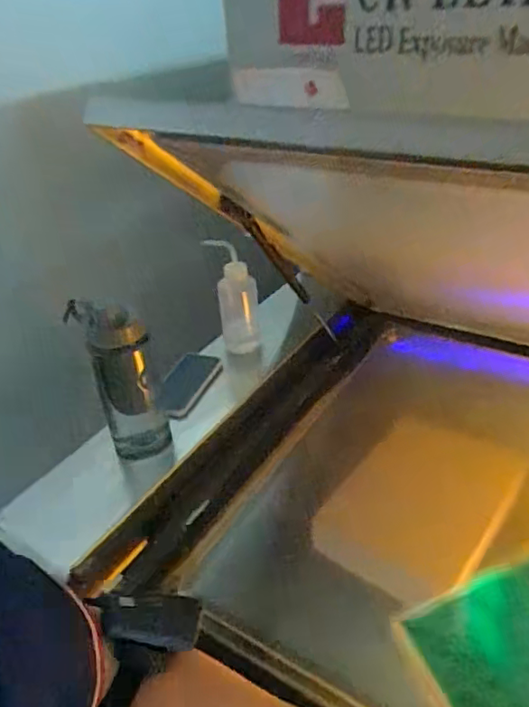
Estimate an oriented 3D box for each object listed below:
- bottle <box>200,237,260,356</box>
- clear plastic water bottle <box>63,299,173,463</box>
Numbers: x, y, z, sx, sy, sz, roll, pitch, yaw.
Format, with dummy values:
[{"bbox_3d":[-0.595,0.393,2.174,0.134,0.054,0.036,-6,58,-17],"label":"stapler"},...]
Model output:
[{"bbox_3d":[-0.057,-0.111,1.074,0.077,0.214,0.090,-17,36,-18],"label":"bottle"},{"bbox_3d":[-0.203,0.045,0.809,0.104,0.238,0.082,-14,35,-14],"label":"clear plastic water bottle"}]

